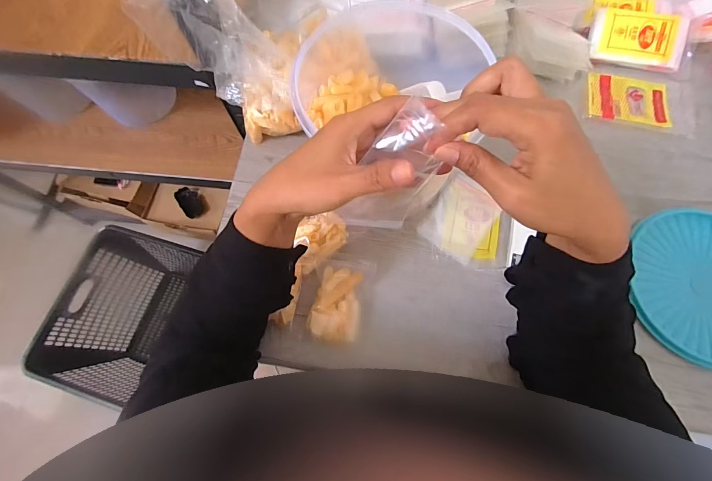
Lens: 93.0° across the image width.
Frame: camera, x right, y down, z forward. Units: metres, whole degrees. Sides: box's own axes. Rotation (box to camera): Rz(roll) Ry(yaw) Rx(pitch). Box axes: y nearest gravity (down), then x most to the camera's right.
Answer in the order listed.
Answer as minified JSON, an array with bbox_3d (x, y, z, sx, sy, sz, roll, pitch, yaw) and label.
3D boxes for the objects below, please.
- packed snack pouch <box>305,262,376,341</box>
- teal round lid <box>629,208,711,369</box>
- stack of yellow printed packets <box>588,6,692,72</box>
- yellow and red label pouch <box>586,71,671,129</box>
[{"bbox_3d":[-0.019,0.077,0.442,0.074,0.029,0.107,7,75,4],"label":"packed snack pouch"},{"bbox_3d":[0.459,0.058,0.435,0.191,0.014,0.199,0,74,2],"label":"teal round lid"},{"bbox_3d":[0.452,-0.323,0.543,0.136,0.016,0.085,14,99,9],"label":"stack of yellow printed packets"},{"bbox_3d":[0.430,-0.222,0.533,0.121,0.011,0.089,11,75,5],"label":"yellow and red label pouch"}]

